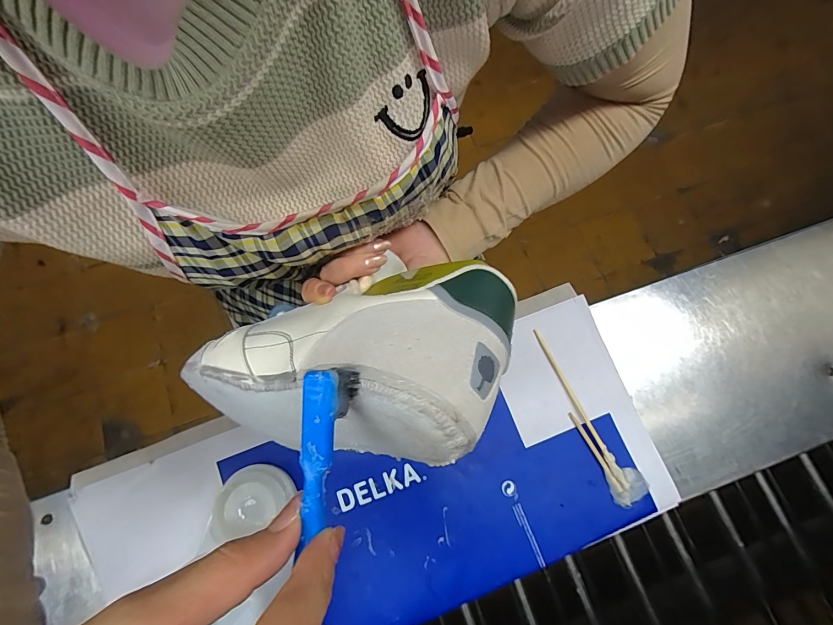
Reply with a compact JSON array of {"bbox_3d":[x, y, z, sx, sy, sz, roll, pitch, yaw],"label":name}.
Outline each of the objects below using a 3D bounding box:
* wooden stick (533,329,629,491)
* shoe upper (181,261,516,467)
[{"bbox_3d":[0.182,0.104,0.431,0.008,0.006,0.189,-25,77,-6],"label":"wooden stick"},{"bbox_3d":[-0.055,0.026,0.223,0.213,0.064,0.101,-8,73,31],"label":"shoe upper"}]

